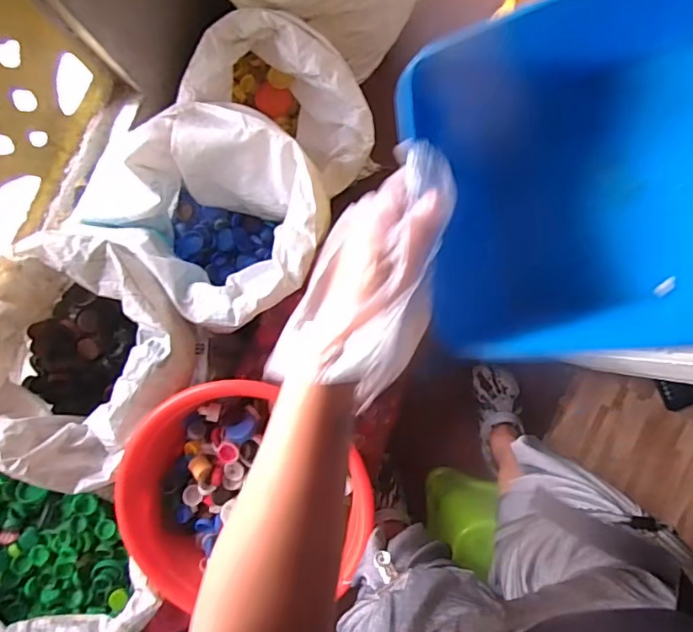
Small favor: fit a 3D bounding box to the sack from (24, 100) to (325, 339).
[{"bbox_3d":[-0.253,-0.166,0.966,0.427,0.329,0.355,17,88,3],"label":"sack"}]

